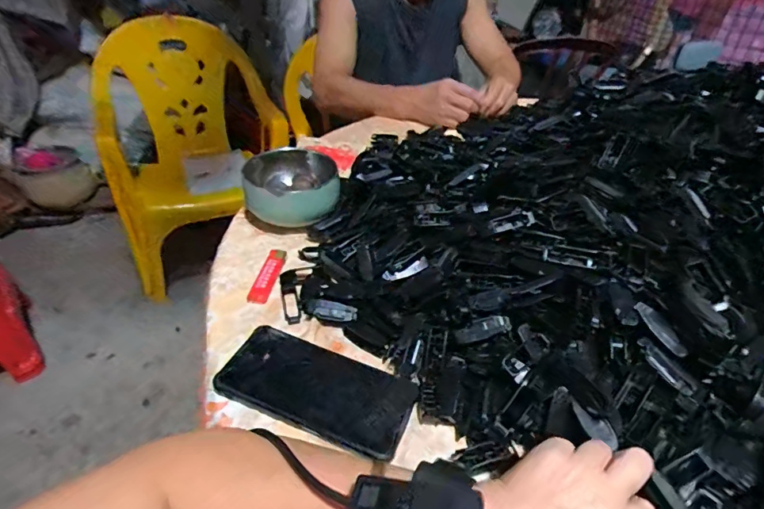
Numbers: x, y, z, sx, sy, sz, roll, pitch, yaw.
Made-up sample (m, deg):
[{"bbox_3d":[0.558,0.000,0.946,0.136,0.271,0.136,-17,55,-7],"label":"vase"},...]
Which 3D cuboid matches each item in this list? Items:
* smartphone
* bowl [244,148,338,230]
[{"bbox_3d":[-0.055,0.113,0.385,0.163,0.010,0.080,17,40,17],"label":"smartphone"},{"bbox_3d":[-0.117,-0.085,0.579,0.120,0.069,0.109,-5,39,-11],"label":"bowl"}]

